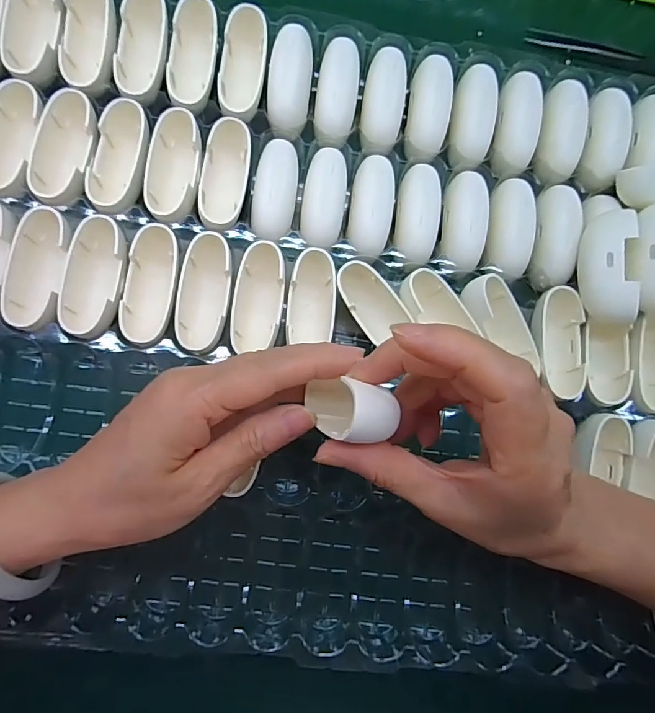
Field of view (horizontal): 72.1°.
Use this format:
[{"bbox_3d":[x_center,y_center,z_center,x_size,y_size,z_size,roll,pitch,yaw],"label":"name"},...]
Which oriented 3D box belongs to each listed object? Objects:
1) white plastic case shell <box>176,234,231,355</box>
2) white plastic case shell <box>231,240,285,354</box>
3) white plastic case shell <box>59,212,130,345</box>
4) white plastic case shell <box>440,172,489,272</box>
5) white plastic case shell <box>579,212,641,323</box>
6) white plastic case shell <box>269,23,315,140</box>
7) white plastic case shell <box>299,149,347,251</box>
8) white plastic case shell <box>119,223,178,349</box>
[{"bbox_3d":[-0.072,-0.036,0.265,0.028,0.021,0.068,4,83,-5],"label":"white plastic case shell"},{"bbox_3d":[-0.041,-0.036,0.270,0.026,0.023,0.066,7,82,-4],"label":"white plastic case shell"},{"bbox_3d":[-0.133,-0.045,0.260,0.032,0.022,0.071,4,83,-5],"label":"white plastic case shell"},{"bbox_3d":[0.088,-0.086,0.287,0.028,0.017,0.065,6,83,-5],"label":"white plastic case shell"},{"bbox_3d":[0.167,-0.053,0.271,0.021,0.030,0.067,2,83,-5],"label":"white plastic case shell"},{"bbox_3d":[-0.024,-0.175,0.289,0.027,0.015,0.068,4,83,-5],"label":"white plastic case shell"},{"bbox_3d":[-0.002,-0.099,0.280,0.026,0.018,0.064,7,83,-4],"label":"white plastic case shell"},{"bbox_3d":[-0.101,-0.041,0.262,0.029,0.022,0.072,5,83,-5],"label":"white plastic case shell"}]

